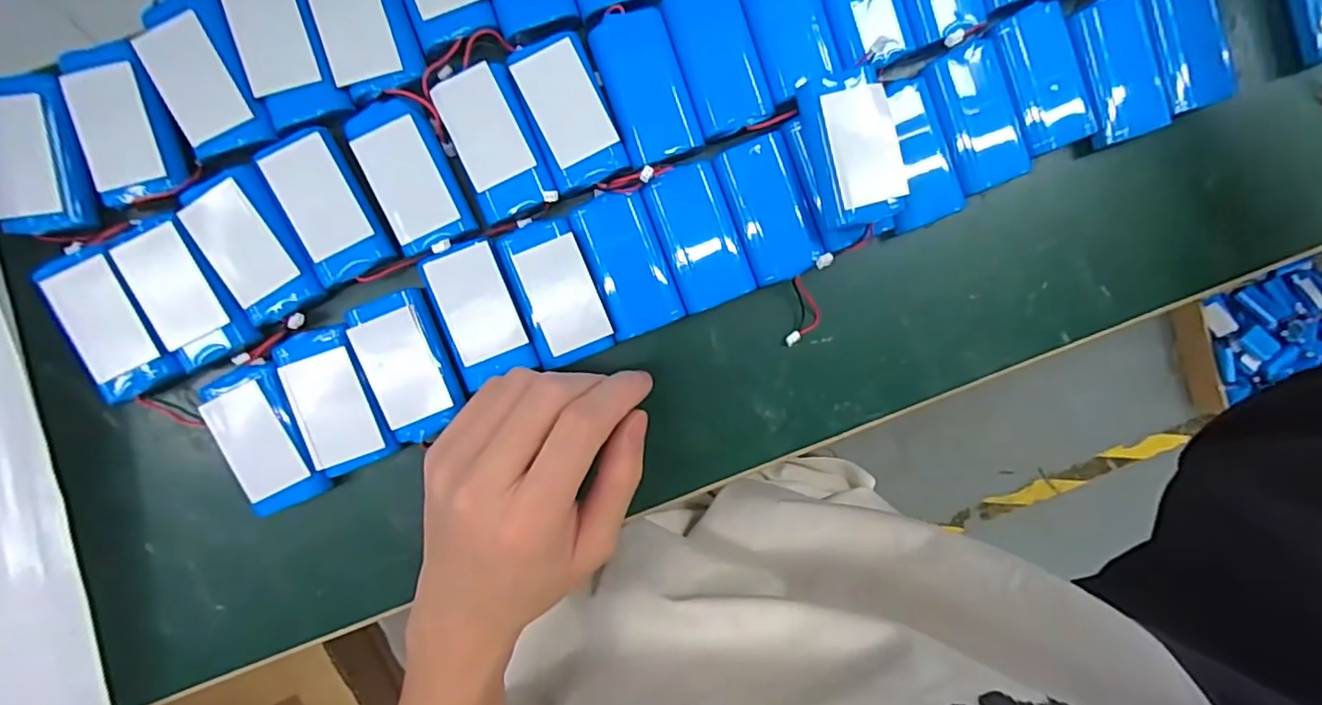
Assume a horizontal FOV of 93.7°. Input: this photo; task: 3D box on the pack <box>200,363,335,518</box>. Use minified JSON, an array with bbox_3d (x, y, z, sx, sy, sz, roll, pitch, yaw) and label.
[{"bbox_3d":[-0.185,0.040,0.290,0.034,0.014,0.067,-21,93,-2],"label":"pack"}]

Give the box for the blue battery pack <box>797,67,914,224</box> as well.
[{"bbox_3d":[0.087,-0.094,0.289,0.037,0.026,0.066,-14,93,-2],"label":"blue battery pack"}]

